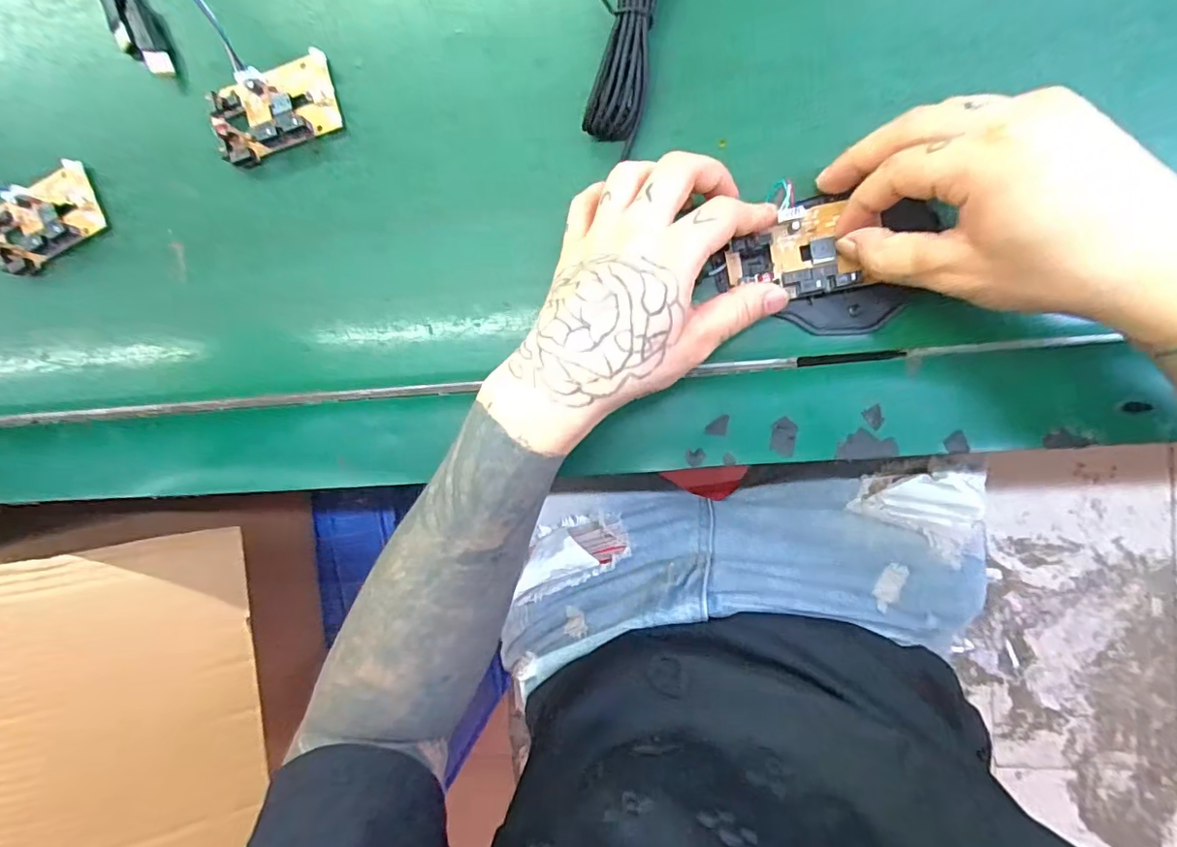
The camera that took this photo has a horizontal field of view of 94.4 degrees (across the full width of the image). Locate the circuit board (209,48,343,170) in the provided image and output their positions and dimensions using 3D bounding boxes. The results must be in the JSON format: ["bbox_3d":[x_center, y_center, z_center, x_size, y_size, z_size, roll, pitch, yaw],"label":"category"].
[{"bbox_3d":[-0.184,-0.184,0.318,0.072,0.013,0.047,-14,90,8],"label":"circuit board"}]

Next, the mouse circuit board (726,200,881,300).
[{"bbox_3d":[0.103,-0.085,0.277,0.060,0.017,0.044,-12,90,8],"label":"mouse circuit board"}]

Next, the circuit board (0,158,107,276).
[{"bbox_3d":[-0.342,-0.128,0.341,0.071,0.013,0.047,-22,89,8],"label":"circuit board"}]

